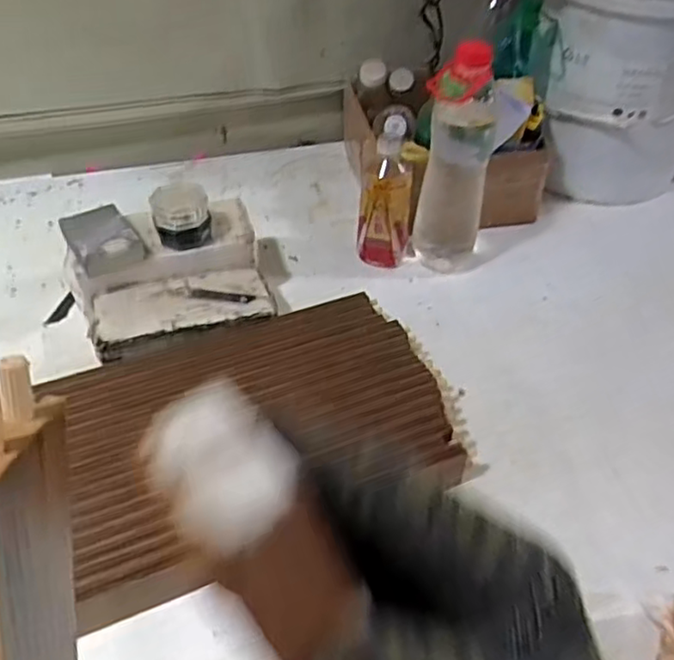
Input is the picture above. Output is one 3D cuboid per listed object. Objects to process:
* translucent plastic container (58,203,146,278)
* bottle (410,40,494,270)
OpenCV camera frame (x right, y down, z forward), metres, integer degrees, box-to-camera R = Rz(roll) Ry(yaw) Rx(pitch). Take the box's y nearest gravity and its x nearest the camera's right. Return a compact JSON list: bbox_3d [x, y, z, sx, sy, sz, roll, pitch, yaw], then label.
[{"bbox_3d":[-0.282,-0.109,0.811,0.075,0.028,0.111,-26,48,-26],"label":"translucent plastic container"},{"bbox_3d":[0.147,-0.199,0.858,0.076,0.291,0.064,-3,42,-3],"label":"bottle"}]

